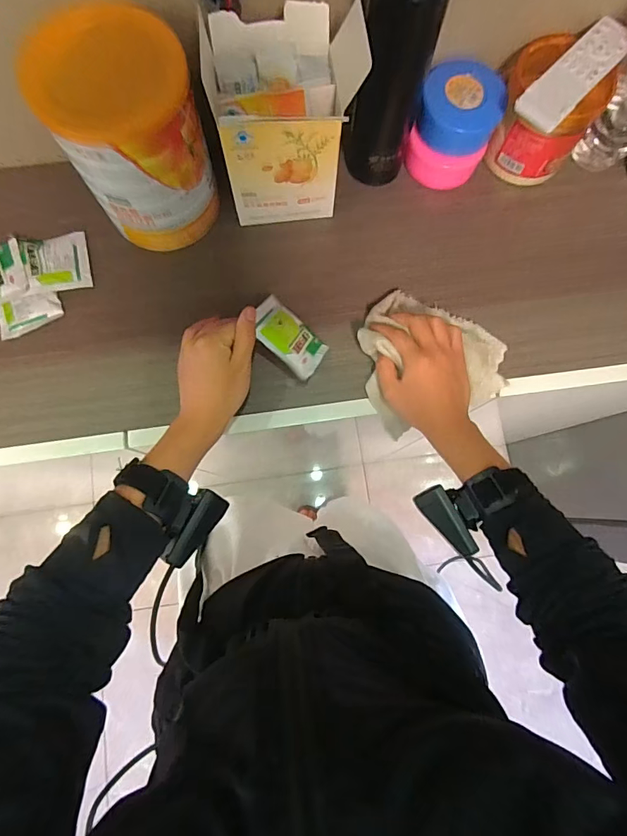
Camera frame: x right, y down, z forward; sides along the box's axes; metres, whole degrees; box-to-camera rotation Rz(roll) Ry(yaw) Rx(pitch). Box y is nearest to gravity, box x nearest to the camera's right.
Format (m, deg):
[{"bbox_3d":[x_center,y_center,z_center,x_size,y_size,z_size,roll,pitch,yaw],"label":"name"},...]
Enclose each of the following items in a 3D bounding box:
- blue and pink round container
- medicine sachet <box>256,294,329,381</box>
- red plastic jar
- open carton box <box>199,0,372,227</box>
[{"bbox_3d":[0.153,-0.316,0.477,0.082,0.085,0.080,0,79,-1],"label":"blue and pink round container"},{"bbox_3d":[-0.026,-0.081,0.438,0.082,0.006,0.069,43,42,-10],"label":"medicine sachet"},{"bbox_3d":[0.242,-0.332,0.480,0.093,0.098,0.100,0,79,-1],"label":"red plastic jar"},{"bbox_3d":[-0.026,-0.279,0.424,0.126,0.173,0.085,-10,79,-3],"label":"open carton box"}]

